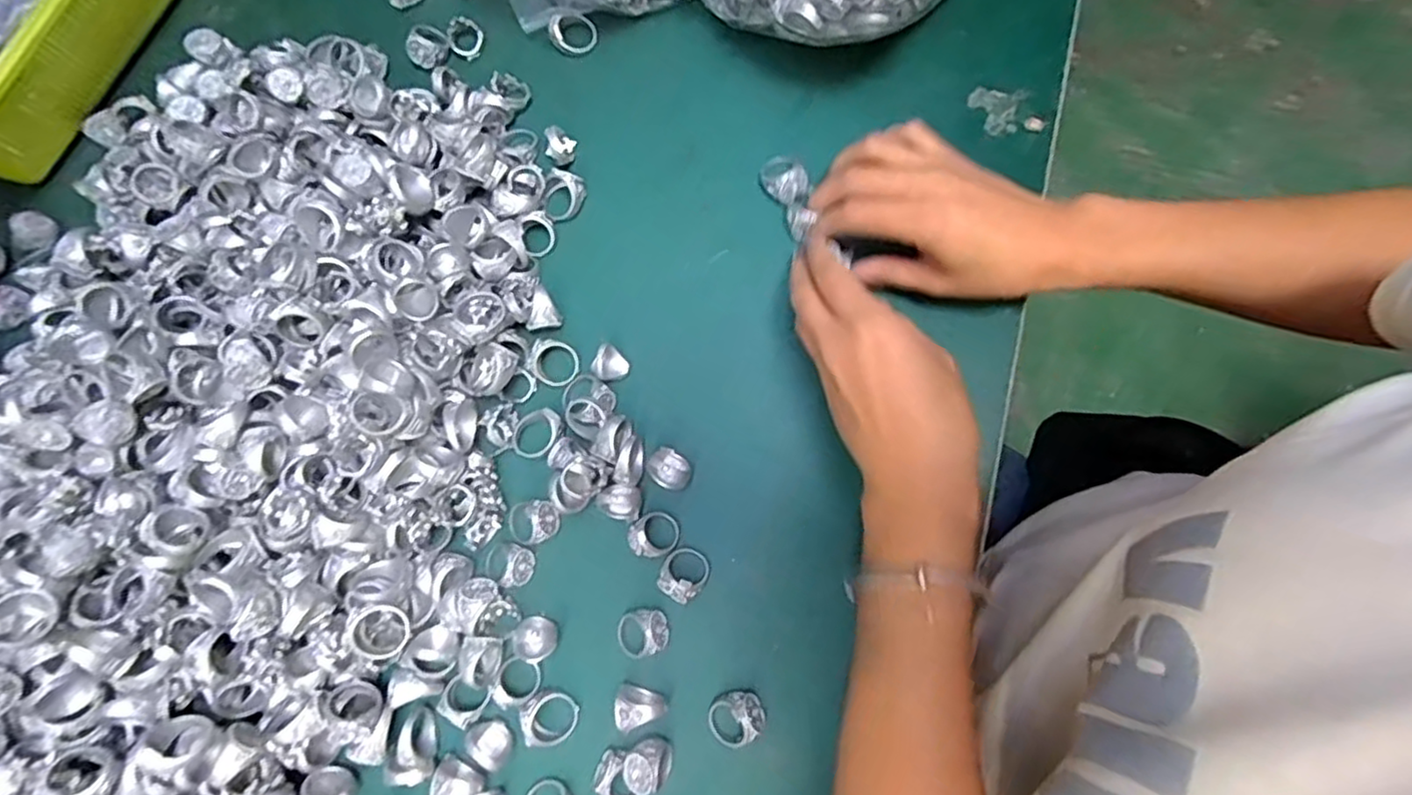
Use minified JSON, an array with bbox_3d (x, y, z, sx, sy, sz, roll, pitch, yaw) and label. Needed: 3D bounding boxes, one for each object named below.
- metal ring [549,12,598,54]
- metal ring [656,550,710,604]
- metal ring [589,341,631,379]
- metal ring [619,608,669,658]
[{"bbox_3d":[-0.085,-0.236,0.431,0.031,0.008,0.026,21,81,-14],"label":"metal ring"},{"bbox_3d":[-0.012,0.095,0.357,0.024,0.016,0.027,34,79,6],"label":"metal ring"},{"bbox_3d":[-0.056,-0.019,0.382,0.019,0.014,0.019,0,77,-1],"label":"metal ring"},{"bbox_3d":[-0.034,0.124,0.353,0.028,0.014,0.023,-16,78,-5],"label":"metal ring"}]

